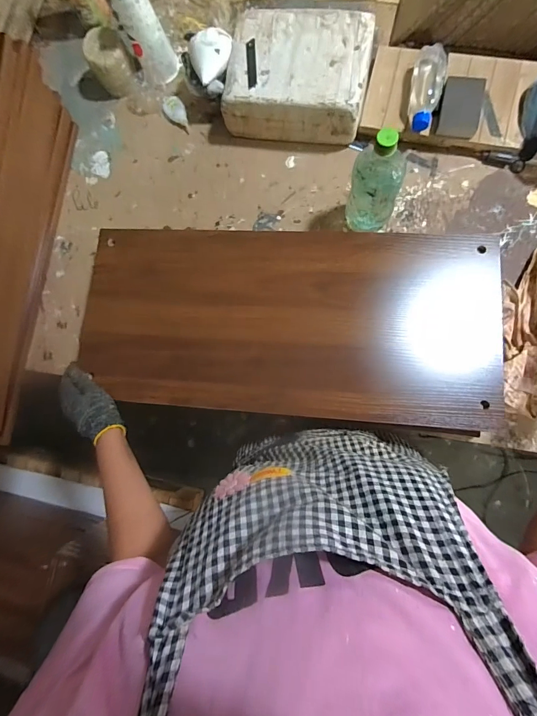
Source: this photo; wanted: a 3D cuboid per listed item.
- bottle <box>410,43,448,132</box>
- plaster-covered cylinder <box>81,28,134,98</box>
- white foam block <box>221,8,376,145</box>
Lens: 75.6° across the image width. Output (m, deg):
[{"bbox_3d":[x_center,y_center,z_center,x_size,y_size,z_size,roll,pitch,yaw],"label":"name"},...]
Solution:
[{"bbox_3d":[0.285,-0.485,0.634,0.055,0.044,0.144,12,87,9],"label":"bottle"},{"bbox_3d":[-0.324,-0.609,0.720,0.080,0.077,0.086,-1,85,8],"label":"plaster-covered cylinder"},{"bbox_3d":[0.056,-0.529,0.651,0.254,0.082,0.200,12,86,9],"label":"white foam block"}]

